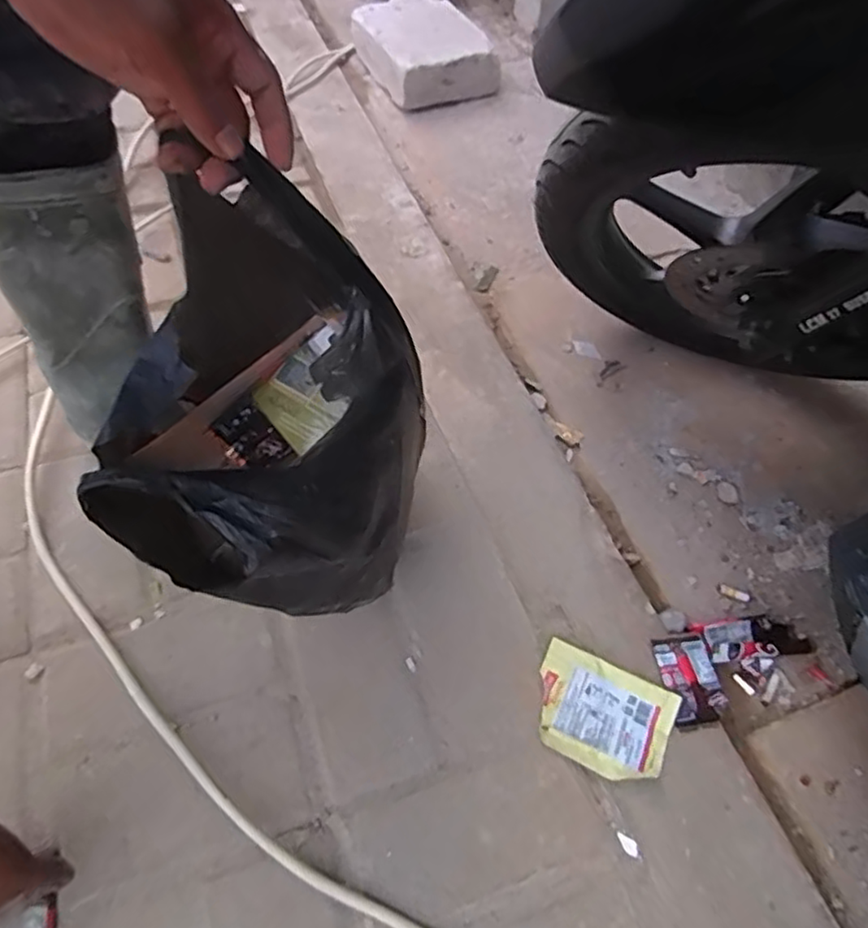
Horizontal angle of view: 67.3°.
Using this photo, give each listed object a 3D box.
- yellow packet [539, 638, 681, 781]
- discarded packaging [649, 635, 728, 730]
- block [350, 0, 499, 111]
[{"bbox_3d":[0.147,0.222,0.580,0.120,0.013,0.092,26,58,13],"label":"yellow packet"},{"bbox_3d":[0.234,0.200,0.602,0.052,0.019,0.079,-6,57,-8],"label":"discarded packaging"},{"bbox_3d":[-0.028,-0.760,1.199,0.192,0.088,0.279,-22,59,-19],"label":"block"}]

